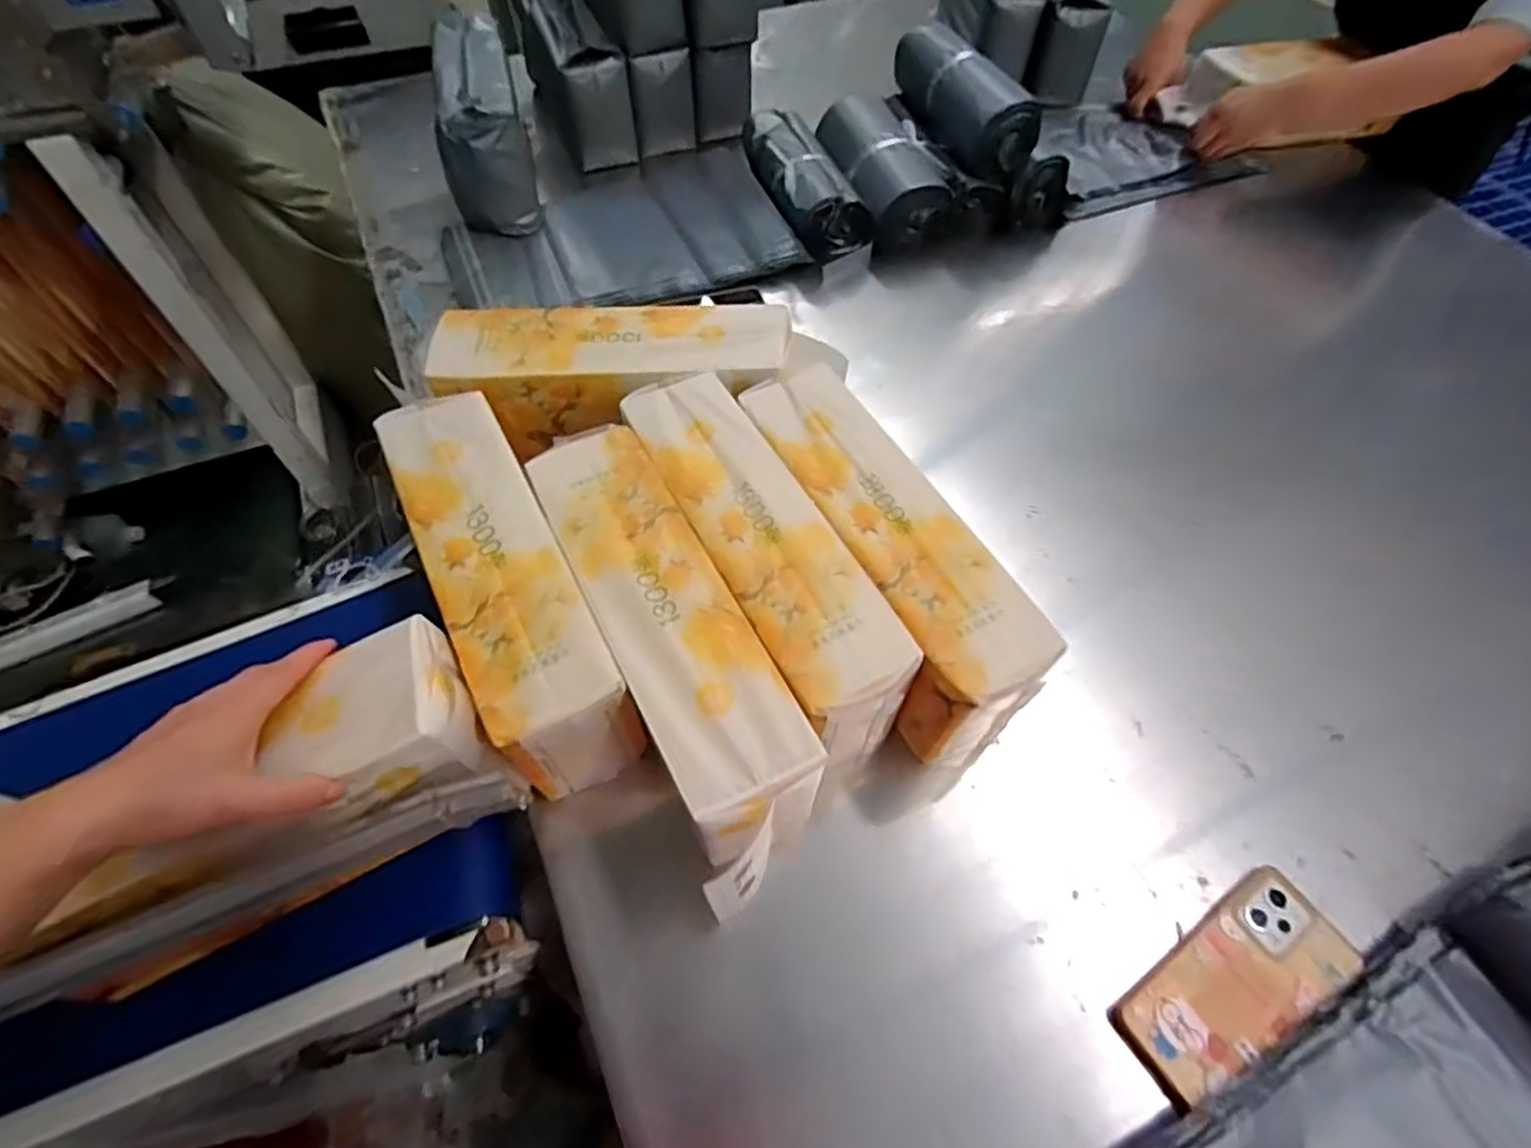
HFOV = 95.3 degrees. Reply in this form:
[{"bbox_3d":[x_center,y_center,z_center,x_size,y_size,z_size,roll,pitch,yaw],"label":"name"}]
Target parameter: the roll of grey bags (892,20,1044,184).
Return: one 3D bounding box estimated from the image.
[{"bbox_3d":[0.255,-0.628,0.916,0.089,0.084,0.256,-17,59,-12],"label":"roll of grey bags"}]

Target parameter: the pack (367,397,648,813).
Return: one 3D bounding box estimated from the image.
[{"bbox_3d":[-0.197,0.005,0.536,0.087,0.123,0.302,-25,61,-16],"label":"pack"}]

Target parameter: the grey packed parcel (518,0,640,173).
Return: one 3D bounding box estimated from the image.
[{"bbox_3d":[-0.288,-0.759,1.037,0.092,0.153,0.349,-20,59,-13],"label":"grey packed parcel"}]

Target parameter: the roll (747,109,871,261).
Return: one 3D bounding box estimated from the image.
[{"bbox_3d":[0.051,-0.518,0.921,0.106,0.075,0.246,-14,58,-10],"label":"roll"}]

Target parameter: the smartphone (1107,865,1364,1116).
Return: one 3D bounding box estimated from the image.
[{"bbox_3d":[0.316,0.274,0.467,0.175,0.009,0.076,-27,61,-18],"label":"smartphone"}]

